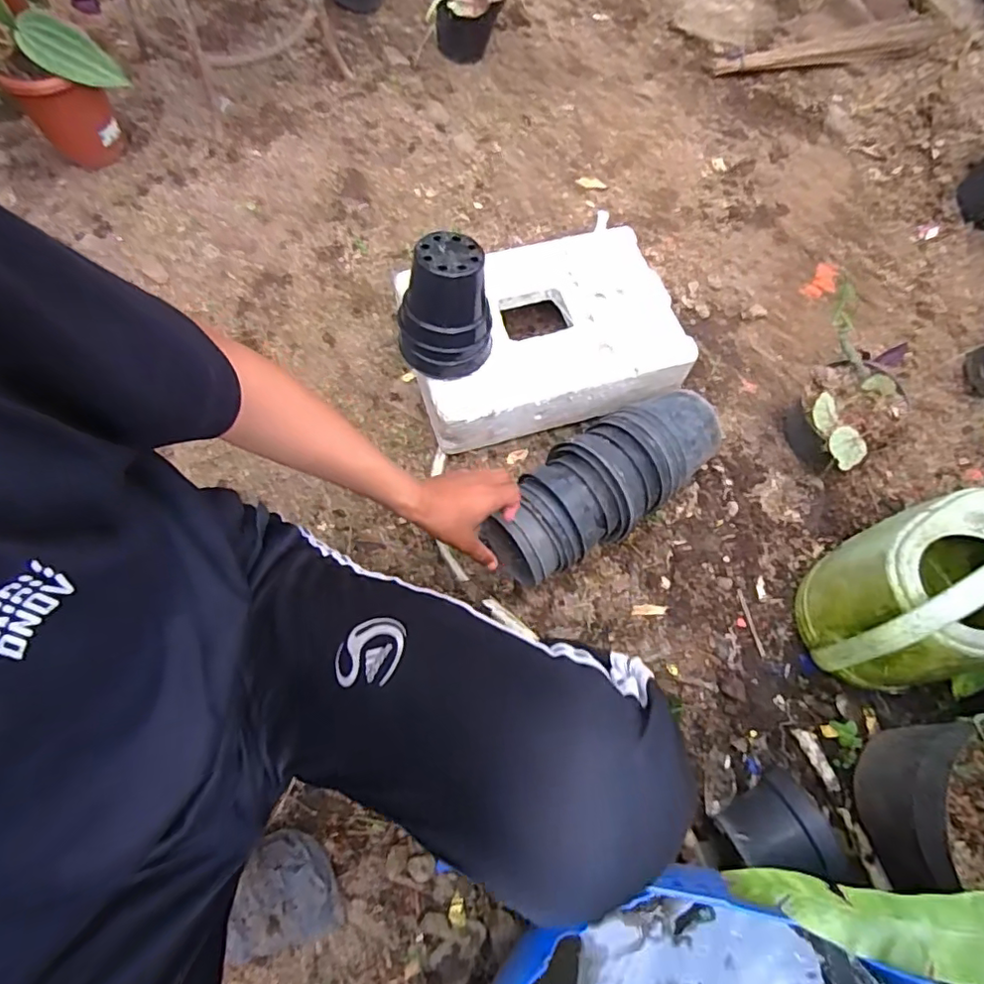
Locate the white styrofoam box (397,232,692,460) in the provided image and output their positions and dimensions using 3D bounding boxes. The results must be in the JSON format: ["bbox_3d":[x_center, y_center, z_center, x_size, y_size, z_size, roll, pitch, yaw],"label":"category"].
[{"bbox_3d":[0.074,-0.243,0.858,0.390,0.102,0.274,-15,68,-7],"label":"white styrofoam box"}]

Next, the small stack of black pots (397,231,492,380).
[{"bbox_3d":[-0.062,-0.229,0.719,0.120,0.158,0.101,-13,68,-6],"label":"small stack of black pots"}]

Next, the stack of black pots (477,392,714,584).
[{"bbox_3d":[0.162,-0.019,0.777,0.356,0.115,0.136,-36,72,-10],"label":"stack of black pots"}]

